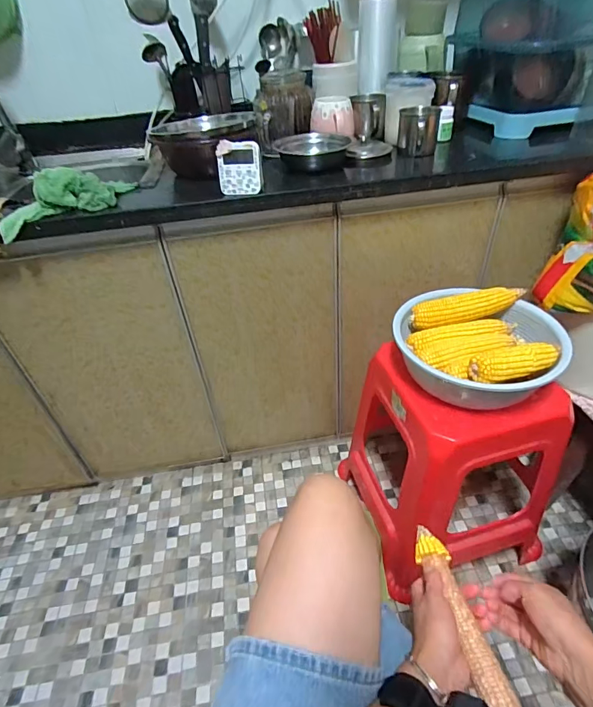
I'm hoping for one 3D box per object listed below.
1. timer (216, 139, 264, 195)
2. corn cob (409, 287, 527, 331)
[{"bbox_3d":[-0.098,-0.320,0.704,0.075,0.082,0.017,-3,41,2],"label":"timer"},{"bbox_3d":[0.327,-0.089,0.789,0.211,0.045,0.051,-9,42,-5],"label":"corn cob"}]

